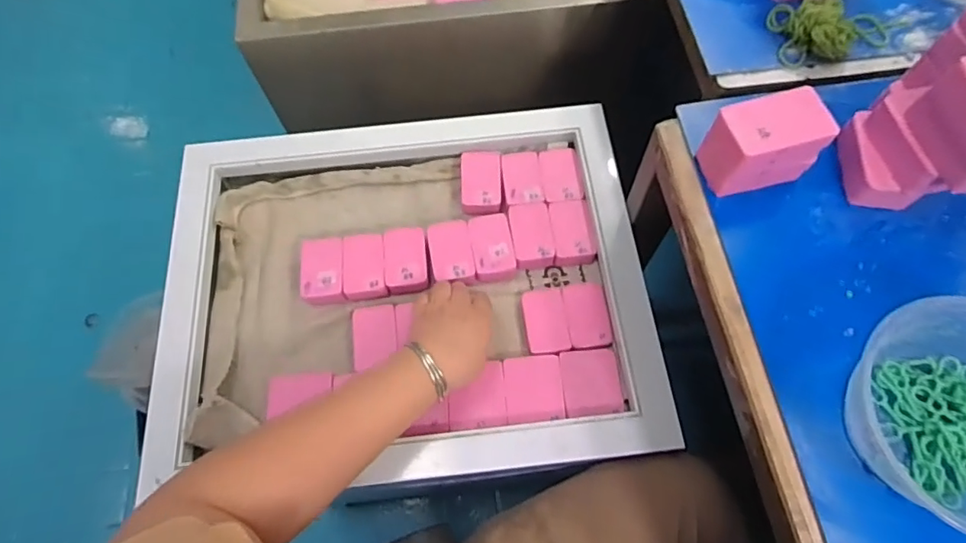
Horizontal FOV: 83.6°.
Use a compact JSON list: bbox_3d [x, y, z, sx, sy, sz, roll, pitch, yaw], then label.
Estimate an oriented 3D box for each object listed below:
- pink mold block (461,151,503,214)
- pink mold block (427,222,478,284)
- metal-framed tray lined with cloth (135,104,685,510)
[{"bbox_3d":[-0.001,-0.106,0.647,0.048,0.019,0.079,-1,66,2],"label":"pink mold block"},{"bbox_3d":[-0.035,-0.018,0.616,0.048,0.028,0.072,-6,66,-1],"label":"pink mold block"},{"bbox_3d":[-0.083,0.017,0.598,0.499,0.056,0.427,-6,66,0],"label":"metal-framed tray lined with cloth"}]

